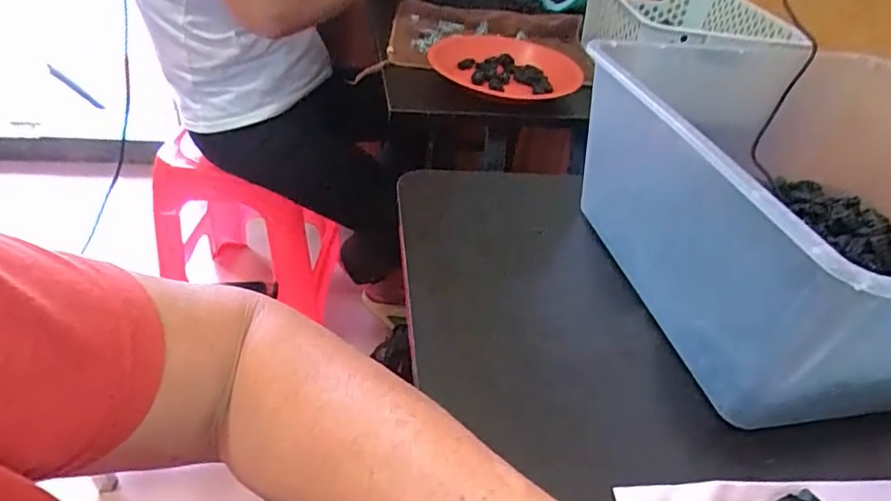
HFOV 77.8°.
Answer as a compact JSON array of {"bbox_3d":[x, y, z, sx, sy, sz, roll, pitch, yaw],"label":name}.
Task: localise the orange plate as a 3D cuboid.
[{"bbox_3d":[0.094,-0.253,0.758,0.201,0.023,0.187,5,38,-4],"label":"orange plate"}]

